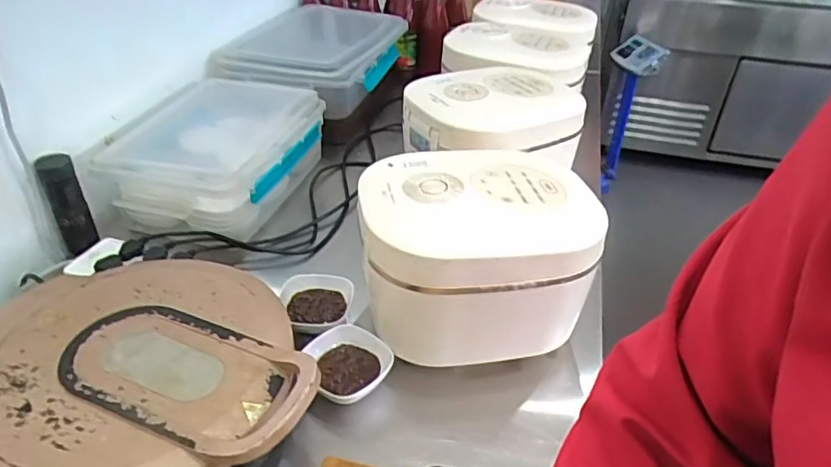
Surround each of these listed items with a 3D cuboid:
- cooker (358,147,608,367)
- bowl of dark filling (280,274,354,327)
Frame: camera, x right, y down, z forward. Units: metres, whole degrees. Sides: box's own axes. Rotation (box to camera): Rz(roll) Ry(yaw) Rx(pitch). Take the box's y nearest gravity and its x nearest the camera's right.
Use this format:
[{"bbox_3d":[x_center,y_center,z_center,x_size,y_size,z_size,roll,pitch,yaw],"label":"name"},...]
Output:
[{"bbox_3d":[0.072,0.018,0.710,0.271,0.177,0.246,-5,36,-8],"label":"cooker"},{"bbox_3d":[-0.133,0.099,0.766,0.095,0.036,0.099,-3,36,-6],"label":"bowl of dark filling"}]

